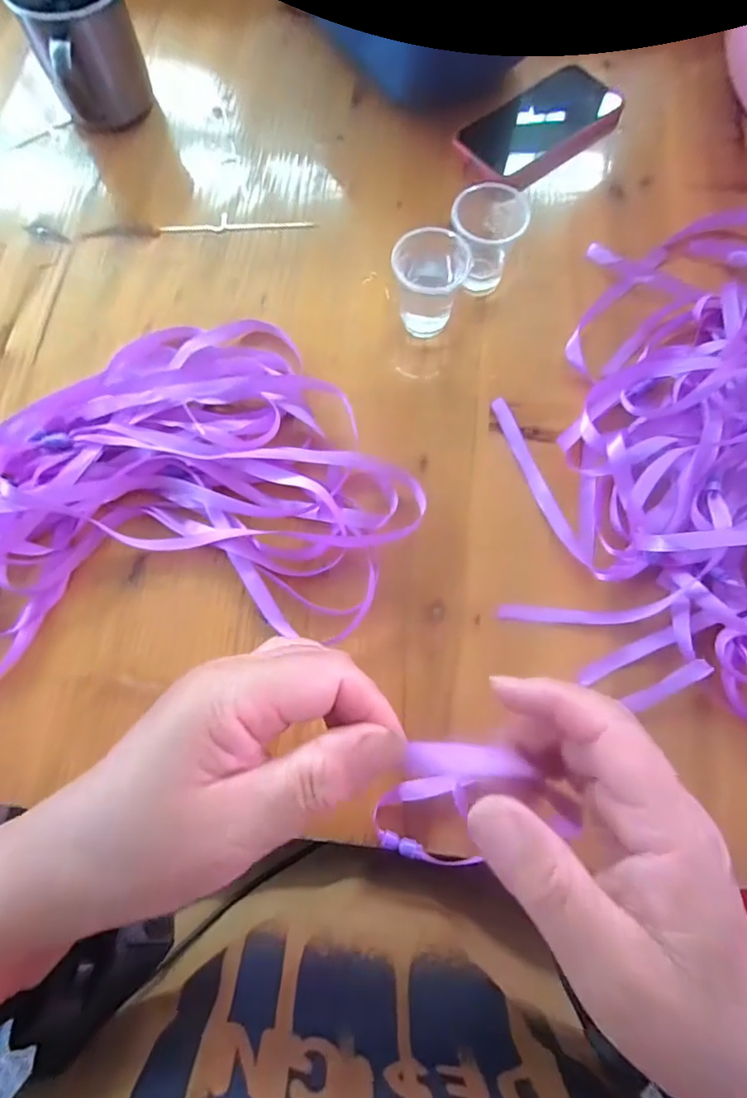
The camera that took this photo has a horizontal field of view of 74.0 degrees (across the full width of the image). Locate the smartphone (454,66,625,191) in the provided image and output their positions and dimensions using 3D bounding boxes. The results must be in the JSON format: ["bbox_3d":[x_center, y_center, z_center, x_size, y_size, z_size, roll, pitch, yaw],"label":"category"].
[{"bbox_3d":[0.138,-0.353,0.413,0.134,0.011,0.076,-37,77,-9],"label":"smartphone"}]

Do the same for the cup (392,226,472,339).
[{"bbox_3d":[0.039,-0.183,0.341,0.048,0.057,0.040,8,74,3],"label":"cup"}]

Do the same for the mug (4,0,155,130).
[{"bbox_3d":[-0.221,-0.391,0.391,0.081,0.083,0.086,-27,75,-7],"label":"mug"}]

